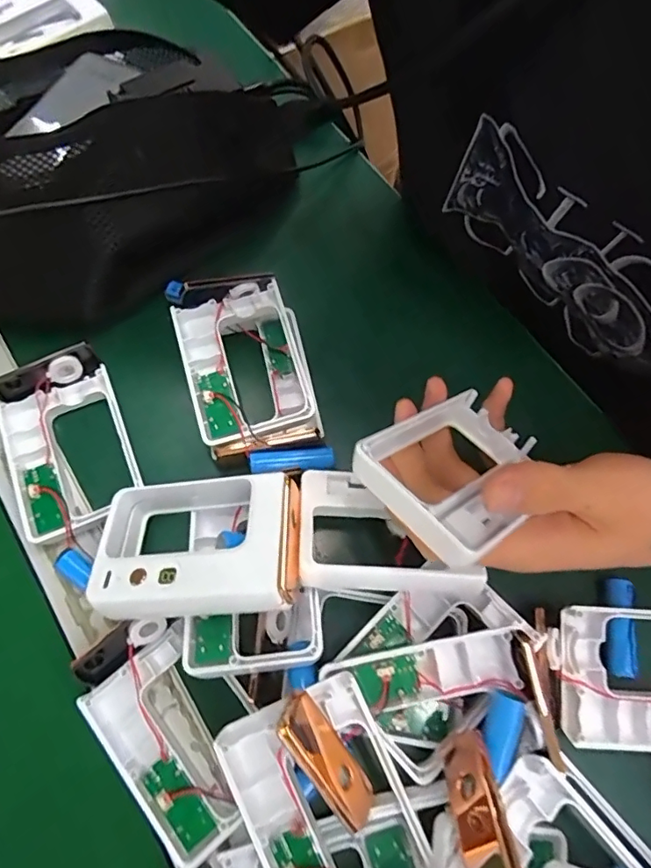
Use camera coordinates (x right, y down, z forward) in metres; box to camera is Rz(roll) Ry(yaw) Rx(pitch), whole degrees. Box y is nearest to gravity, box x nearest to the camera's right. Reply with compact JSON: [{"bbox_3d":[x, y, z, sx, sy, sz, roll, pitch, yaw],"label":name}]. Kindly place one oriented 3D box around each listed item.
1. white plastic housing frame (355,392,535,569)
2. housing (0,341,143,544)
[{"bbox_3d":[0.060,0.015,0.238,0.102,0.013,0.065,-21,60,-43],"label":"white plastic housing frame"},{"bbox_3d":[-0.155,0.004,0.314,0.069,0.026,0.110,-24,72,-11],"label":"housing"}]

